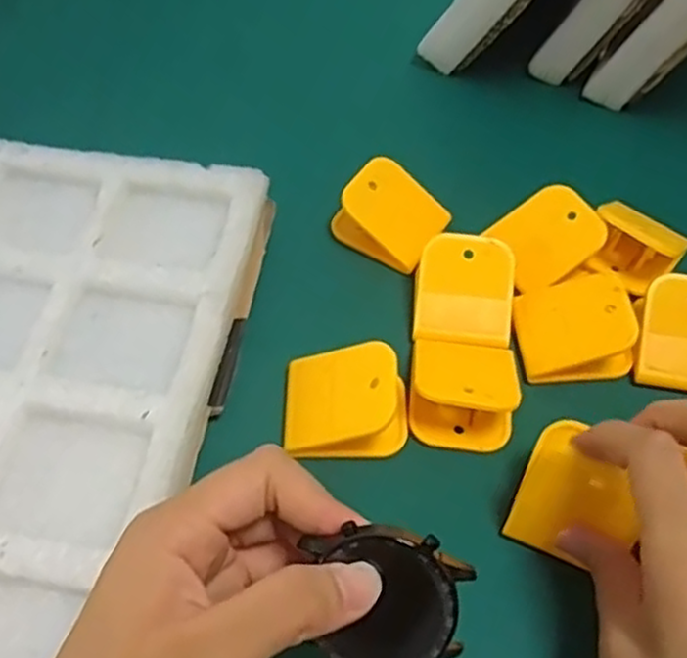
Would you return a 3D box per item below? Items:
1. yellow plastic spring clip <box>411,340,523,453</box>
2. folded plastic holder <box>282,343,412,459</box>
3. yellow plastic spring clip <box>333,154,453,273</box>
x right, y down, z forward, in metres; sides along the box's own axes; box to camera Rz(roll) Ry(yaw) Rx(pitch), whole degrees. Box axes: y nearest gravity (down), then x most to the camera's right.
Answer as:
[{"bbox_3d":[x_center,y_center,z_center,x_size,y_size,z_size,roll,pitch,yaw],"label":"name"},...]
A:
[{"bbox_3d":[0.056,0.026,0.348,0.047,0.028,0.051,7,55,4],"label":"yellow plastic spring clip"},{"bbox_3d":[0.002,0.033,0.341,0.056,0.027,0.047,1,54,0],"label":"folded plastic holder"},{"bbox_3d":[0.026,-0.064,0.410,0.052,0.031,0.043,29,59,18],"label":"yellow plastic spring clip"}]

